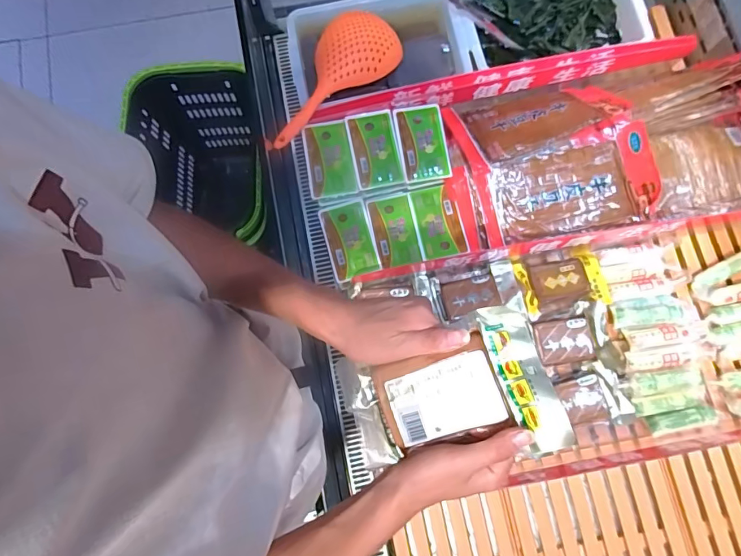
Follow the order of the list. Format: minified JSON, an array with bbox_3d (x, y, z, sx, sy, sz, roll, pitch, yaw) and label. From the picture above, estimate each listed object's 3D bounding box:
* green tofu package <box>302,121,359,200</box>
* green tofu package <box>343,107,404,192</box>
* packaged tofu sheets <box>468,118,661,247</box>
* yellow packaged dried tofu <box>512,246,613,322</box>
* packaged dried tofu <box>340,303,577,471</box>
[{"bbox_3d":[-0.076,-0.218,0.824,0.085,0.041,0.139,-8,79,-2],"label":"green tofu package"},{"bbox_3d":[0.009,-0.234,0.827,0.086,0.041,0.144,-11,79,-2],"label":"green tofu package"},{"bbox_3d":[0.349,-0.154,0.785,0.305,0.039,0.163,-16,87,8],"label":"packaged tofu sheets"},{"bbox_3d":[0.362,0.008,0.829,0.161,0.028,0.111,-13,80,-3],"label":"yellow packaged dried tofu"},{"bbox_3d":[0.065,0.104,0.387,0.176,0.030,0.118,-20,74,12],"label":"packaged dried tofu"}]

